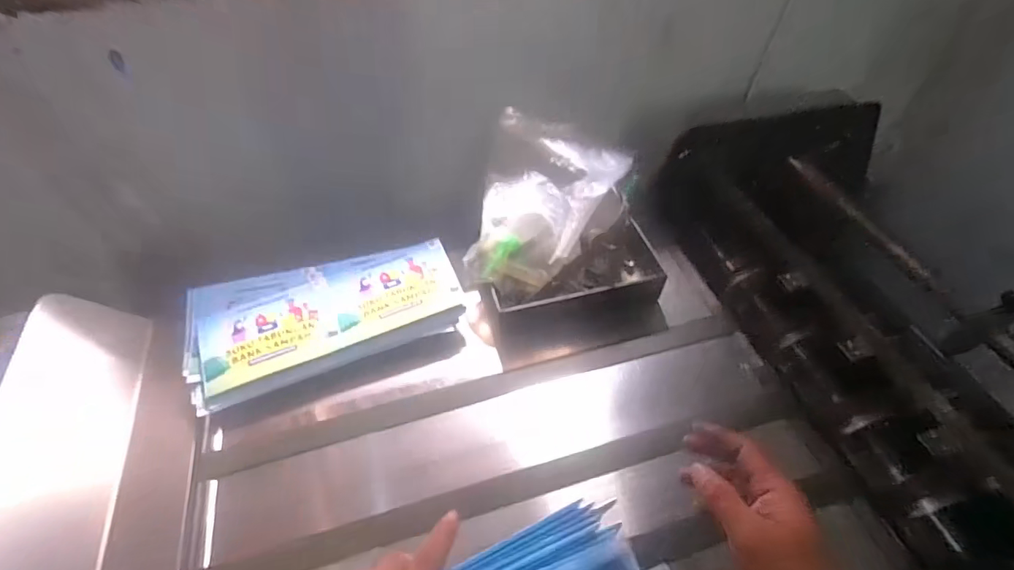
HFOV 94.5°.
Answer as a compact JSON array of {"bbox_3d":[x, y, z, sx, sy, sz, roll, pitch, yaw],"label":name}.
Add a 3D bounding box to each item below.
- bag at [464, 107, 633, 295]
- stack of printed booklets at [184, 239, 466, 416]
[{"bbox_3d":[0.052,-0.107,0.628,0.188,0.059,0.263,15,76,10],"label":"bag"},{"bbox_3d":[-0.228,0.033,0.593,0.327,0.060,0.158,-16,52,-15],"label":"stack of printed booklets"}]

